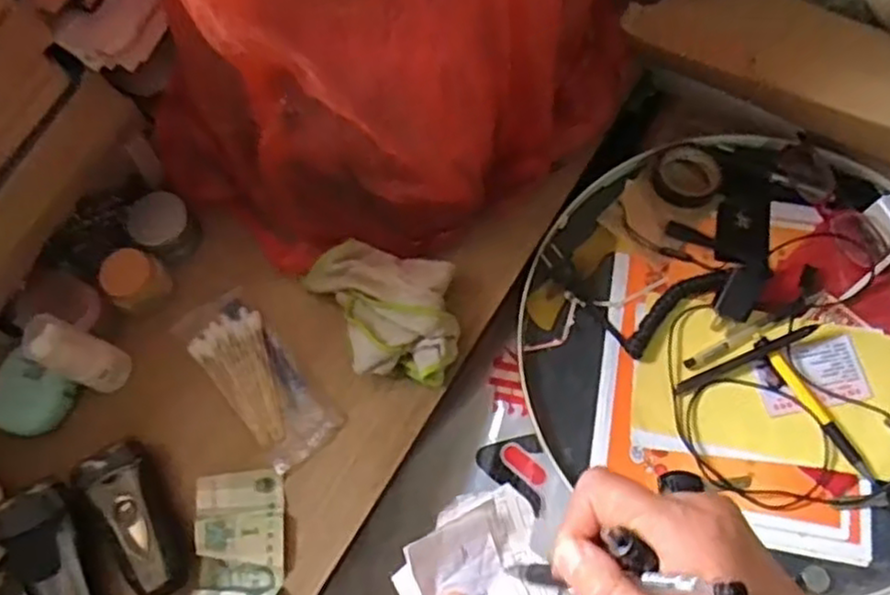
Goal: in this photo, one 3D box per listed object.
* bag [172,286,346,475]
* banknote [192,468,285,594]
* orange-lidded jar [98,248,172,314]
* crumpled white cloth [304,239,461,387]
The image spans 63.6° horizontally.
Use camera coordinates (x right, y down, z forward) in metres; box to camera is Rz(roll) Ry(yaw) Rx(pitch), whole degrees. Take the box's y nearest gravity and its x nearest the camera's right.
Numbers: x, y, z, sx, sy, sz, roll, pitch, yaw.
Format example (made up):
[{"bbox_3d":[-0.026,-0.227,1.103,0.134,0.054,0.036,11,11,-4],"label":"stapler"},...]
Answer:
[{"bbox_3d":[-0.151,0.062,0.579,0.062,0.008,0.157,-40,73,-11],"label":"bag"},{"bbox_3d":[-0.151,0.182,0.528,0.062,0.020,0.106,-2,70,2],"label":"banknote"},{"bbox_3d":[-0.254,-0.014,0.591,0.047,0.035,0.047,-1,70,2],"label":"orange-lidded jar"},{"bbox_3d":[-0.053,0.012,0.570,0.129,0.049,0.100,9,71,6],"label":"crumpled white cloth"}]

